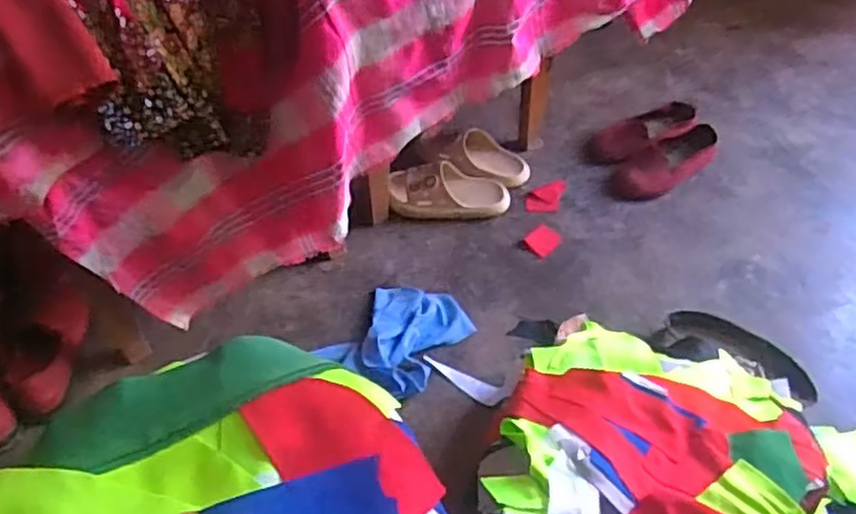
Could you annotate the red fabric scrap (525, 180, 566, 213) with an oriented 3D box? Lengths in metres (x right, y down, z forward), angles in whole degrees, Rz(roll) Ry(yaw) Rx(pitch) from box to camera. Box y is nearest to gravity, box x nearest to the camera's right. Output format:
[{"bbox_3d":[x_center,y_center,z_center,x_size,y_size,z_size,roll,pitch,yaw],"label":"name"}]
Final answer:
[{"bbox_3d":[0.203,-0.108,1.223,0.060,0.017,0.069,13,51,6],"label":"red fabric scrap"}]

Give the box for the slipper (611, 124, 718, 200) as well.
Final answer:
[{"bbox_3d":[0.418,-0.169,1.243,0.197,0.061,0.082,-28,57,-24],"label":"slipper"}]

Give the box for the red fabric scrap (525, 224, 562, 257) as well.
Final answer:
[{"bbox_3d":[0.192,-0.028,1.174,0.048,0.008,0.057,36,57,22],"label":"red fabric scrap"}]

